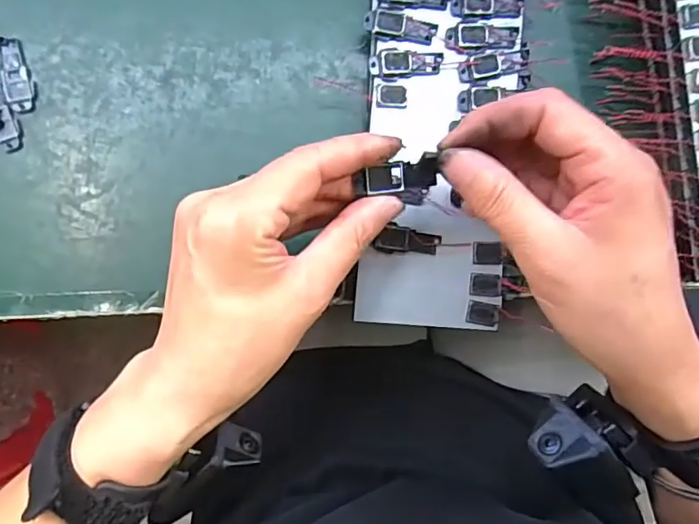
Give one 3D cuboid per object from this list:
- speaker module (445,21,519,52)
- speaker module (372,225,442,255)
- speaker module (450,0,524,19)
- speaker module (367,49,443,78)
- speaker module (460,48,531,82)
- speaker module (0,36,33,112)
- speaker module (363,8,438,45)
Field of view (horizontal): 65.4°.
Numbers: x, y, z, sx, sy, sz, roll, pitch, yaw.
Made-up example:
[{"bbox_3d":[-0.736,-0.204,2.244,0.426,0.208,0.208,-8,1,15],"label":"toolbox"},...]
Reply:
[{"bbox_3d":[0.073,-0.125,0.298,0.040,0.004,0.015,-6,90,-5],"label":"speaker module"},{"bbox_3d":[0.032,-0.012,0.298,0.036,0.008,0.013,3,89,-5],"label":"speaker module"},{"bbox_3d":[0.076,-0.141,0.297,0.040,0.004,0.014,-4,90,-5],"label":"speaker module"},{"bbox_3d":[0.031,-0.109,0.295,0.040,0.004,0.014,-5,90,-5],"label":"speaker module"},{"bbox_3d":[0.080,-0.108,0.301,0.040,0.004,0.014,-12,95,-5],"label":"speaker module"},{"bbox_3d":[-0.181,-0.102,0.293,0.014,0.004,0.039,-13,91,-5],"label":"speaker module"},{"bbox_3d":[0.028,-0.128,0.294,0.040,0.004,0.015,9,89,-5],"label":"speaker module"}]

